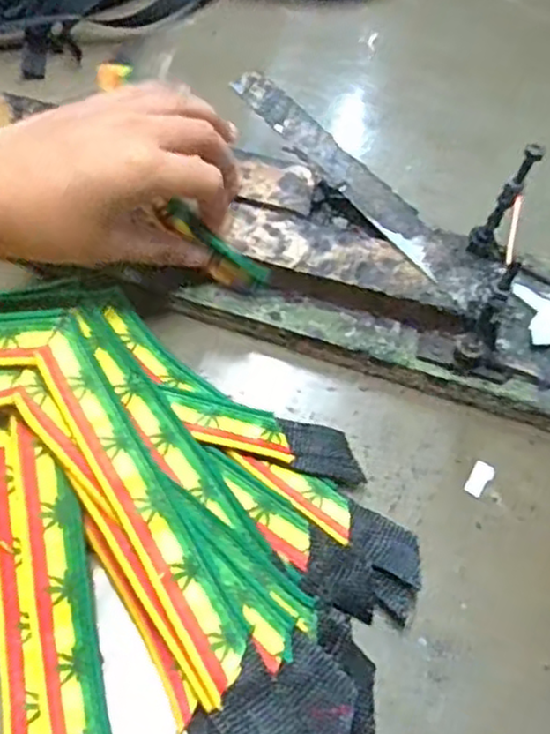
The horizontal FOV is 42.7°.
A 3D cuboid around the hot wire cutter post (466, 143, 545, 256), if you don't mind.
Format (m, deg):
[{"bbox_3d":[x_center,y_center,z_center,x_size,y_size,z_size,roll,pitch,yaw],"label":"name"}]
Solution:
[{"bbox_3d":[0.125,-0.090,0.388,0.016,0.076,0.010,22,60,8],"label":"hot wire cutter post"}]

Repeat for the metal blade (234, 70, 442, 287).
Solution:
[{"bbox_3d":[0.036,-0.121,0.420,0.025,0.010,0.175,-34,68,-22],"label":"metal blade"}]

